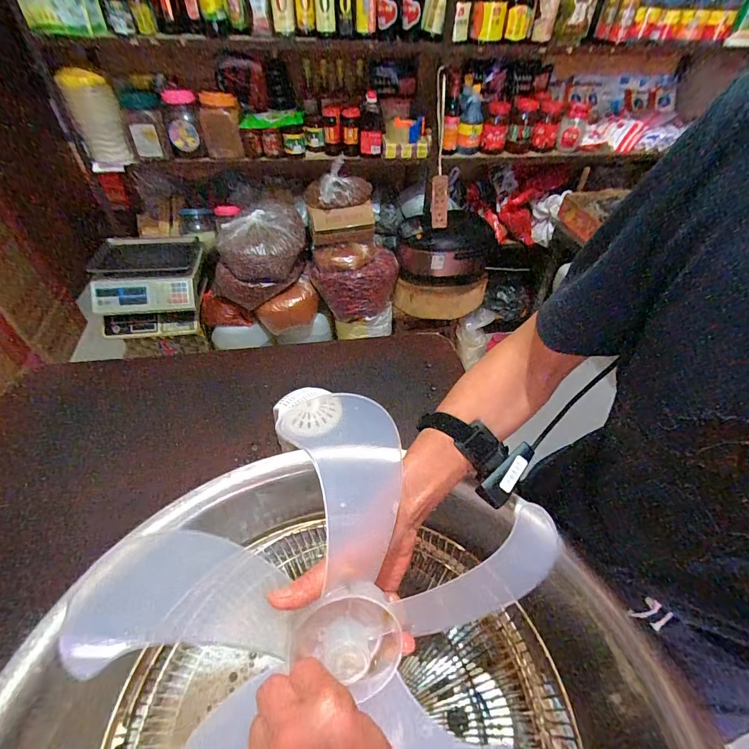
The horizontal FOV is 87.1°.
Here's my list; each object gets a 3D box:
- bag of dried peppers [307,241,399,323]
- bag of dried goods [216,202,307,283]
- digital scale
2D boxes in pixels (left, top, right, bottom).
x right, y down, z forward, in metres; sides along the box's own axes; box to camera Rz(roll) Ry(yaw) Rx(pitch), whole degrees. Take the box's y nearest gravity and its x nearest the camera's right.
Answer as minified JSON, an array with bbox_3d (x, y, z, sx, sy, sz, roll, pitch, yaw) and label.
[{"bbox_3d":[-0.067,-0.340,1.436,0.297,0.229,0.148,-11,47,-13],"label":"bag of dried peppers"},{"bbox_3d":[-0.388,-0.465,1.395,0.307,0.168,0.229,-20,49,-21],"label":"bag of dried goods"},{"bbox_3d":[-0.823,-0.347,1.480,0.380,0.221,0.357,-9,46,-11],"label":"digital scale"}]

